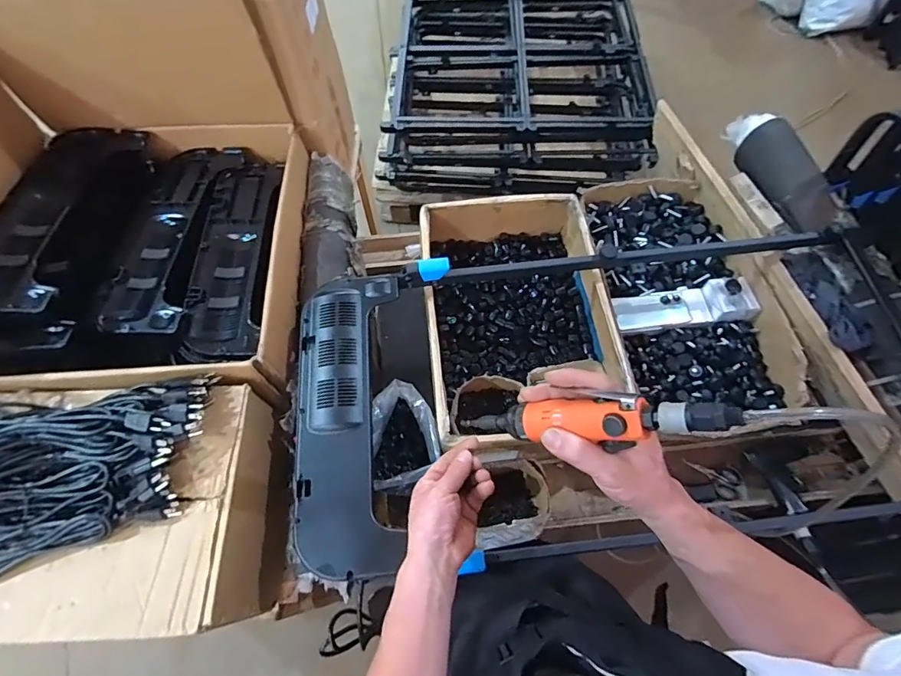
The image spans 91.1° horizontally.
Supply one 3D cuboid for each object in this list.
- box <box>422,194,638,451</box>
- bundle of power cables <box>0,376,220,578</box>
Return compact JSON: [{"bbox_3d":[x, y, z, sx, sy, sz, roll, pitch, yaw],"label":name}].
[{"bbox_3d":[0.127,-0.041,0.911,0.357,0.159,0.521,-8,64,-2],"label":"box"},{"bbox_3d":[-0.549,0.180,0.621,0.396,0.087,0.249,-12,64,-4],"label":"bundle of power cables"}]

